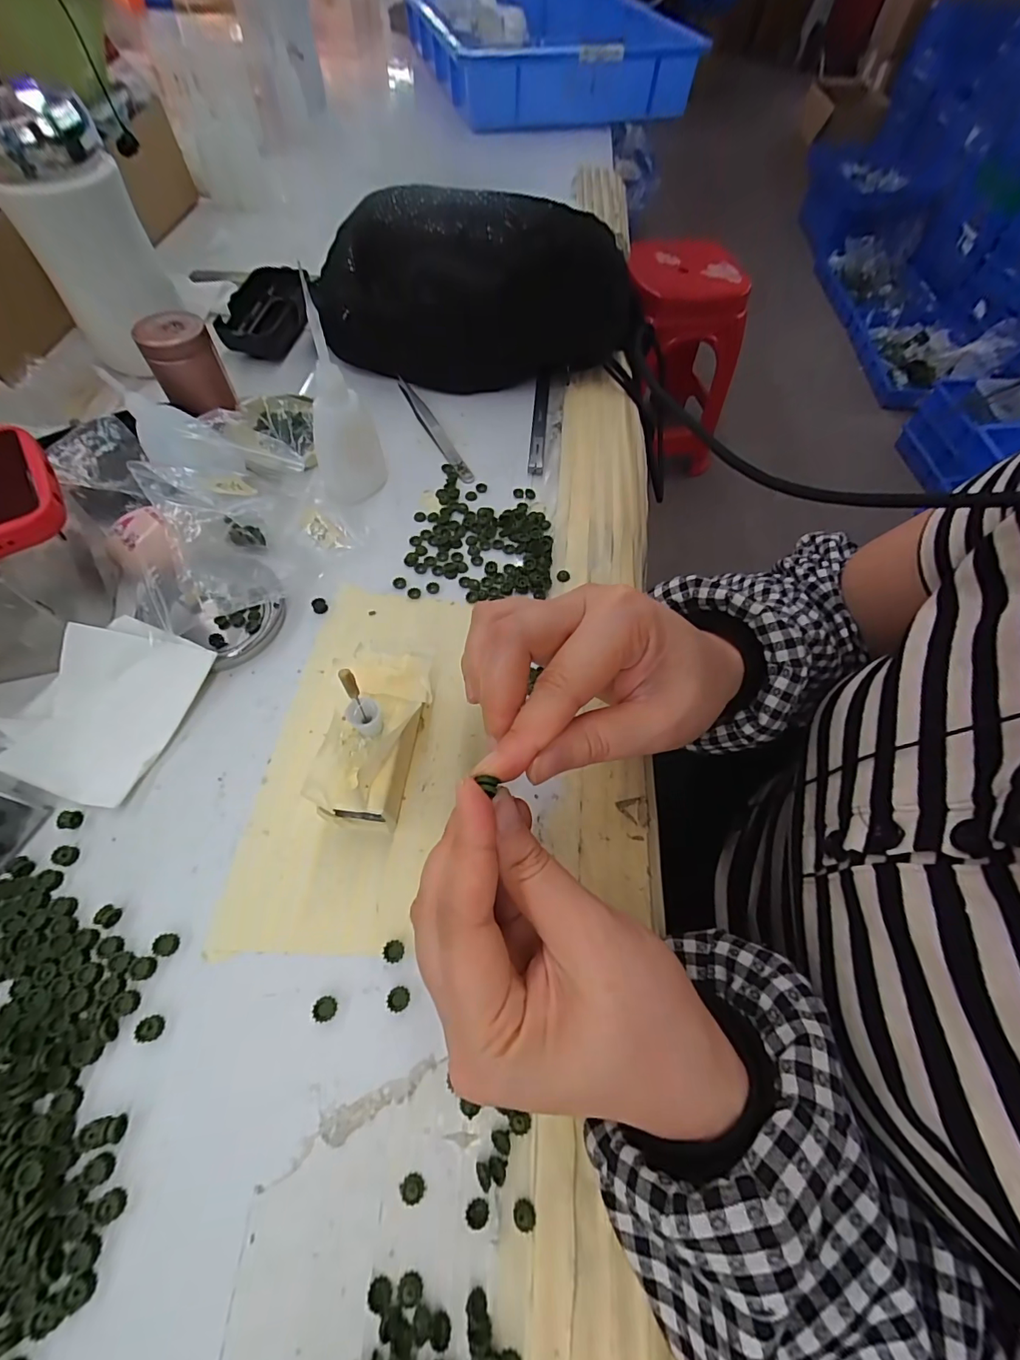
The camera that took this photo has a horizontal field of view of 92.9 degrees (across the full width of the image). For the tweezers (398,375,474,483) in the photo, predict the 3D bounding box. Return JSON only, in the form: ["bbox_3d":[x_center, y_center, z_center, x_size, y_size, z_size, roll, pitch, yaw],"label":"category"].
[{"bbox_3d":[-0.061,-0.198,0.377,0.013,0.005,0.131,-24,65,-15],"label":"tweezers"}]

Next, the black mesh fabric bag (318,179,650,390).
[{"bbox_3d":[-0.022,-0.308,0.379,0.246,0.106,0.084,-8,62,-8],"label":"black mesh fabric bag"}]

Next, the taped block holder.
[{"bbox_3d":[-0.063,0.030,0.235,0.042,0.043,0.083,5,61,-1],"label":"taped block holder"}]

